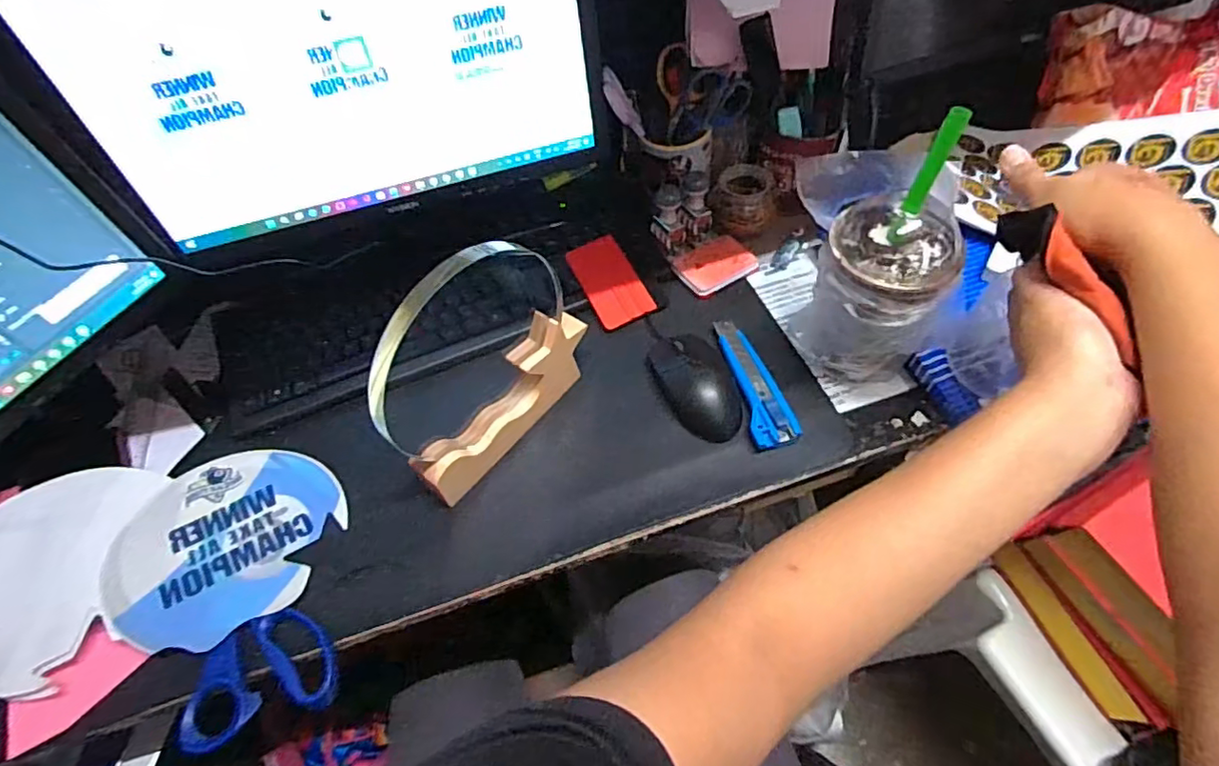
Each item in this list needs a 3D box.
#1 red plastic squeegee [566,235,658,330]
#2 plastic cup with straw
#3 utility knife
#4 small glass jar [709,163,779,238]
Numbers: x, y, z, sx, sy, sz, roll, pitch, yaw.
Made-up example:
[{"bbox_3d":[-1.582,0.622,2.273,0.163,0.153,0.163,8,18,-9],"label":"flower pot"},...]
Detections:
[{"bbox_3d":[-0.001,-0.106,0.616,0.059,0.004,0.101,-24,69,-15],"label":"red plastic squeegee"},{"bbox_3d":[0.211,-0.082,0.465,0.102,0.218,0.104,28,62,22],"label":"plastic cup with straw"},{"bbox_3d":[0.132,-0.003,0.542,0.040,0.016,0.138,-10,55,-2],"label":"utility knife"},{"bbox_3d":[0.146,-0.198,0.647,0.070,0.048,0.056,10,57,12],"label":"small glass jar"}]

